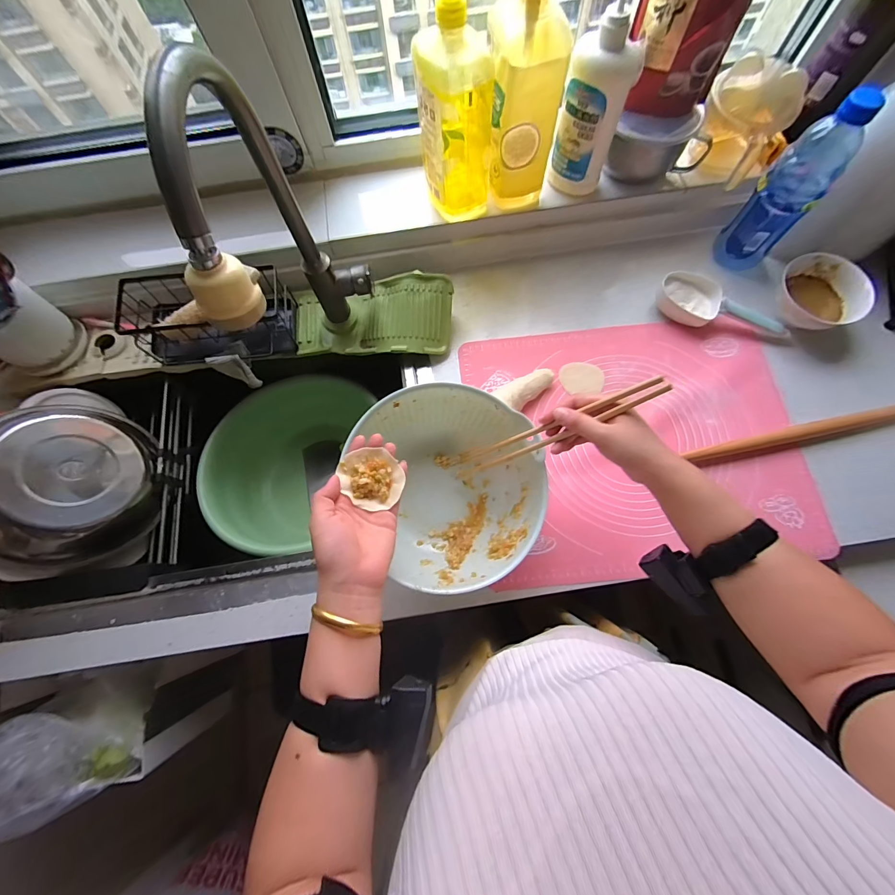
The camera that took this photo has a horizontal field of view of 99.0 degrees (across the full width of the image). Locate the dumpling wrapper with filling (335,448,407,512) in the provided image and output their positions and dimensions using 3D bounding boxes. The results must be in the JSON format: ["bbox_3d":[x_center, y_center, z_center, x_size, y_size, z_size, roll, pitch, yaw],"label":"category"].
[{"bbox_3d":[-0.080,0.032,0.409,0.059,0.015,0.062,-25,73,-6],"label":"dumpling wrapper with filling"}]

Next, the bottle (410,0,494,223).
[{"bbox_3d":[0.013,-0.446,0.507,0.101,0.280,0.078,-5,72,0],"label":"bottle"}]

